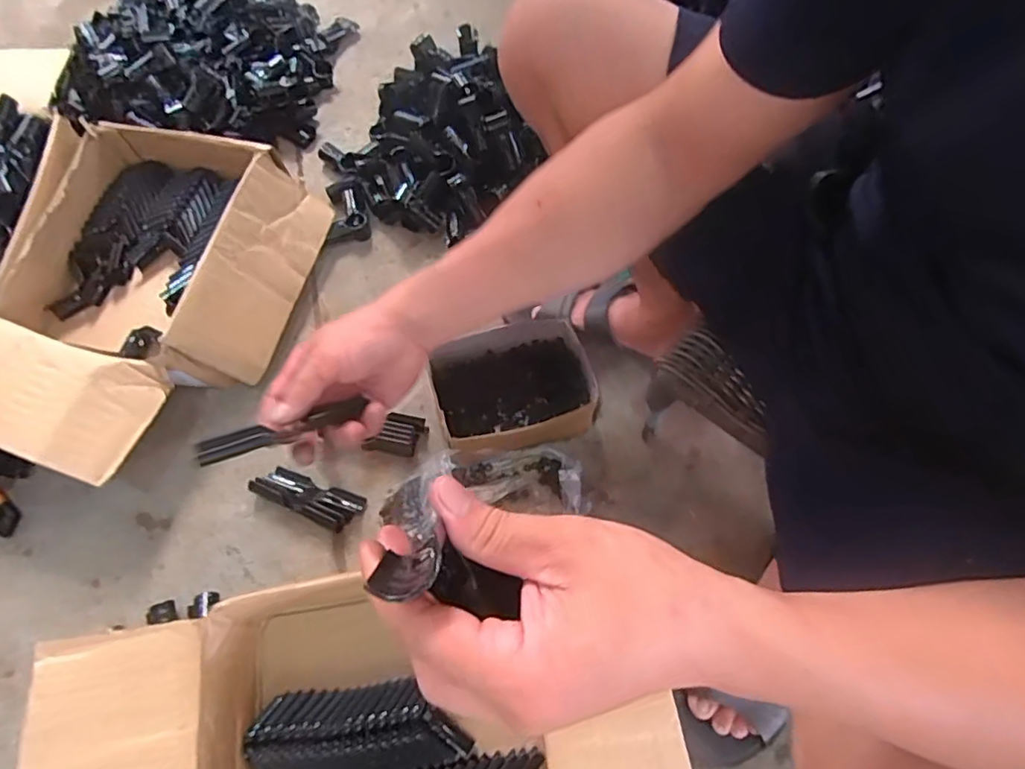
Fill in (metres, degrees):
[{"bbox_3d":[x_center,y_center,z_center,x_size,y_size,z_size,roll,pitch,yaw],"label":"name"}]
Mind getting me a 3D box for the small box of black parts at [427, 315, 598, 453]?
[{"bbox_3d":[0.005,0.009,0.739,0.195,0.092,0.136,-20,68,-7],"label":"small box of black parts"}]

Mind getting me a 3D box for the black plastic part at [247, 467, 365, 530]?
[{"bbox_3d":[-0.257,0.143,0.724,0.135,0.036,0.045,18,69,8],"label":"black plastic part"}]

